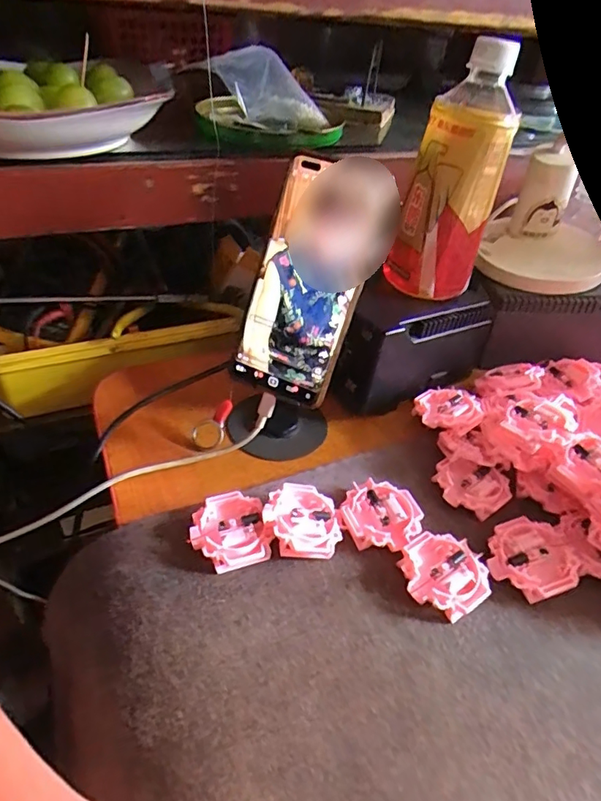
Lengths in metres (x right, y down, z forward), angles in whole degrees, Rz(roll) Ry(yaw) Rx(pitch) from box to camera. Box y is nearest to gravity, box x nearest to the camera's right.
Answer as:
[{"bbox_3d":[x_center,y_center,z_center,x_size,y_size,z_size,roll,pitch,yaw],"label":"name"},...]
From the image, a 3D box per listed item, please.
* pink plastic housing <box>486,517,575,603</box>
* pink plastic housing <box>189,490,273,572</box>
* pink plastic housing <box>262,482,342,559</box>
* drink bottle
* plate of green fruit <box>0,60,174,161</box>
[{"bbox_3d":[0.147,0.101,0.331,0.053,0.013,0.051,-9,43,-18],"label":"pink plastic housing"},{"bbox_3d":[-0.046,0.083,0.327,0.047,0.012,0.049,-11,43,-20],"label":"pink plastic housing"},{"bbox_3d":[0.001,0.077,0.335,0.048,0.016,0.051,4,40,-4],"label":"pink plastic housing"},{"bbox_3d":[0.120,-0.171,0.404,0.071,0.171,0.056,19,42,14],"label":"drink bottle"},{"bbox_3d":[-0.203,-0.218,0.372,0.168,0.043,0.189,-17,46,-25],"label":"plate of green fruit"}]

